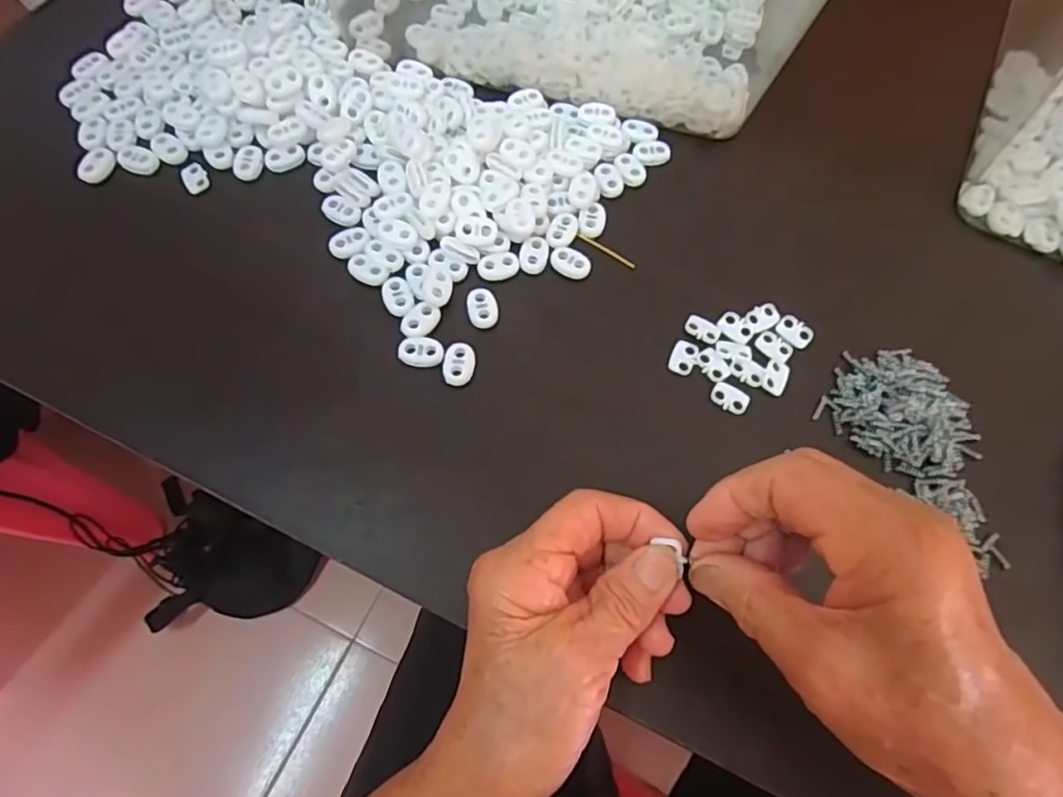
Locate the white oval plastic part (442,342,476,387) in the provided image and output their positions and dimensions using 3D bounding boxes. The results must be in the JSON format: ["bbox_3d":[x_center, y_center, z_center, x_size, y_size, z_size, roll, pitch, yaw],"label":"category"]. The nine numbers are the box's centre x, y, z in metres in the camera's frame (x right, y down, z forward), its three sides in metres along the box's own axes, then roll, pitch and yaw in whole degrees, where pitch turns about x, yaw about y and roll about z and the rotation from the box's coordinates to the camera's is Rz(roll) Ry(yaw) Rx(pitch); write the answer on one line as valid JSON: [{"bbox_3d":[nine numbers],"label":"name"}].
[{"bbox_3d":[-0.036,-0.018,0.311,0.016,0.004,0.023,11,68,2],"label":"white oval plastic part"}]

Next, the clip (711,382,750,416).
[{"bbox_3d":[0.101,-0.001,0.313,0.019,0.004,0.013,31,70,10],"label":"clip"}]

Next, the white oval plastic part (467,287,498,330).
[{"bbox_3d":[-0.026,-0.048,0.323,0.016,0.004,0.023,-12,69,-7],"label":"white oval plastic part"}]

